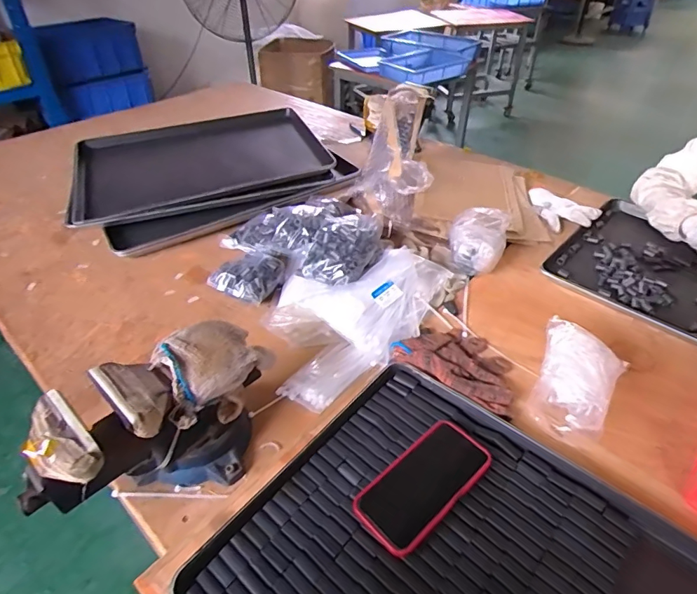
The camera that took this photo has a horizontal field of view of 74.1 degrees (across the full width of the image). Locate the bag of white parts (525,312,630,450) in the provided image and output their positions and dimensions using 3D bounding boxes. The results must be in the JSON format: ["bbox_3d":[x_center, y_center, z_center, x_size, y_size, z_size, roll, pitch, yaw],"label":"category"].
[{"bbox_3d":[0.317,0.109,0.644,0.096,0.078,0.166,18,43,21],"label":"bag of white parts"}]

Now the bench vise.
[{"bbox_3d":[-0.215,0.157,0.549,0.132,0.147,0.285,31,49,32],"label":"bench vise"}]

